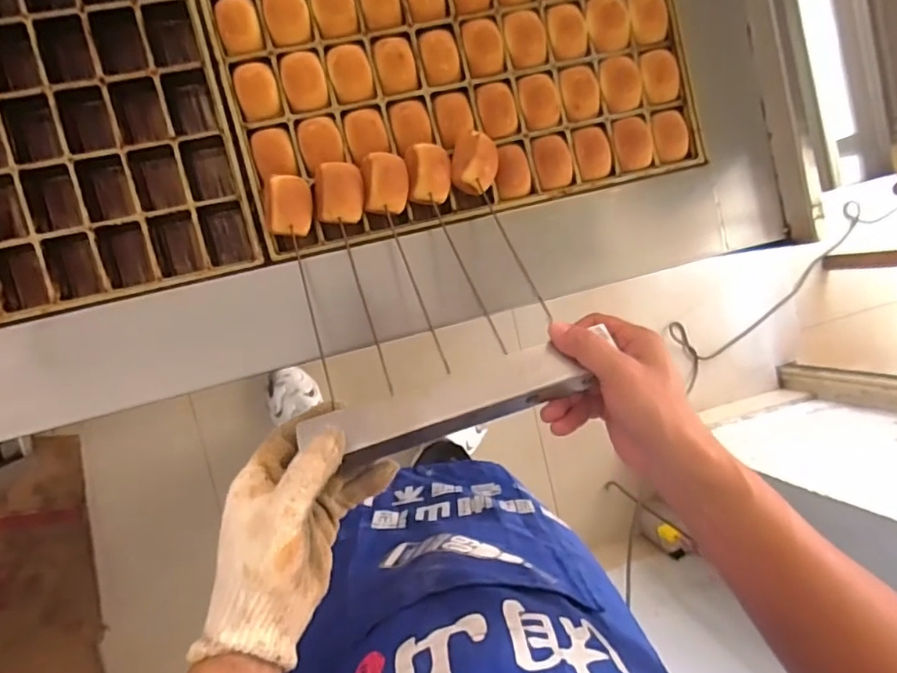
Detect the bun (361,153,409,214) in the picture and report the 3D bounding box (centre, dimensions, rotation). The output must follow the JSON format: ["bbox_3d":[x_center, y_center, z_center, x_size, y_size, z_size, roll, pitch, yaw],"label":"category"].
[{"bbox_3d":[-0.063,-0.153,0.563,0.044,0.046,0.055,-6,95,-8],"label":"bun"}]

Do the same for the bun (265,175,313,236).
[{"bbox_3d":[-0.156,-0.128,0.552,0.041,0.039,0.055,0,94,-9],"label":"bun"}]

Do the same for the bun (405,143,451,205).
[{"bbox_3d":[-0.021,-0.164,0.573,0.042,0.037,0.057,-3,95,-8],"label":"bun"}]

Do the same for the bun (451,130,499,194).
[{"bbox_3d":[0.025,-0.178,0.579,0.045,0.040,0.058,14,92,-9],"label":"bun"}]

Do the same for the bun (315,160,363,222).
[{"bbox_3d":[-0.109,-0.141,0.558,0.047,0.044,0.054,-2,95,-8],"label":"bun"}]

